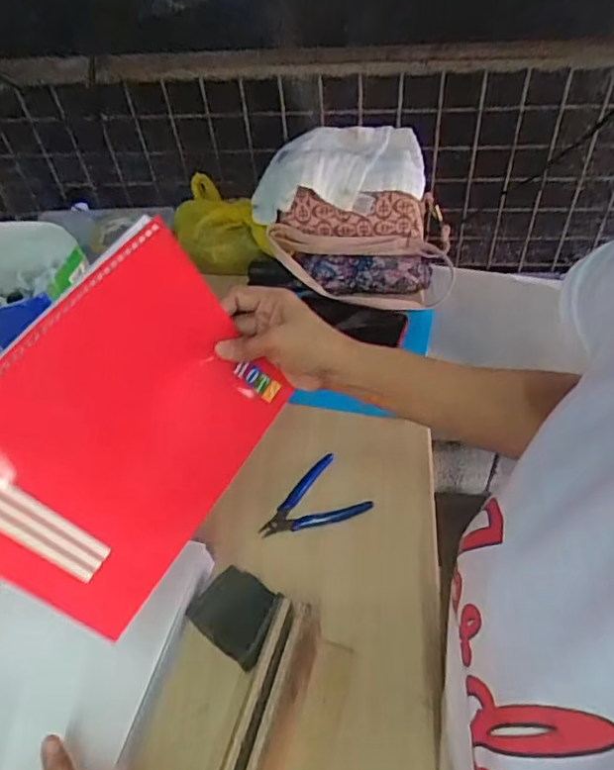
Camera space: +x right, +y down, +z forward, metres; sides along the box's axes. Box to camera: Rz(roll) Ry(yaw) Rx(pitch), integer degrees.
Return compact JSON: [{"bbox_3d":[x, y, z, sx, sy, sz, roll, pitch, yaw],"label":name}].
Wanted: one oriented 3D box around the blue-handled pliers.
[{"bbox_3d":[0.002,0.137,0.660,0.116,0.013,0.086,-30,55,-18],"label":"blue-handled pliers"}]

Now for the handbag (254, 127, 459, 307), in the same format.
[{"bbox_3d":[0.068,-0.248,0.873,0.297,0.170,0.200,1,51,5],"label":"handbag"}]

